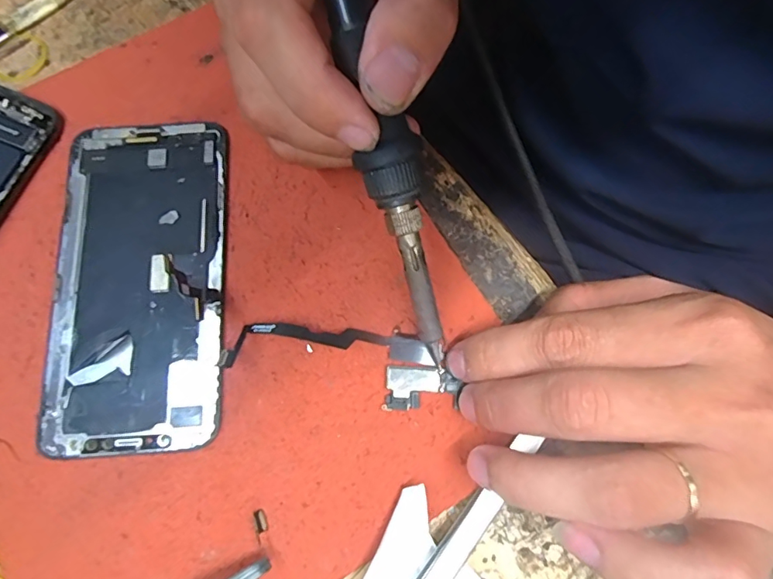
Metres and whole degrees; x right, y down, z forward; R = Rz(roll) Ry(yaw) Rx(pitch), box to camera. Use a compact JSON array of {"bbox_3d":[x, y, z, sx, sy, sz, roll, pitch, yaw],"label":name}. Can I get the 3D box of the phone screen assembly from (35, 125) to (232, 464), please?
[{"bbox_3d":[-0.101,-0.006,0.200,0.065,0.006,0.139,-3,74,-2],"label":"phone screen assembly"}]

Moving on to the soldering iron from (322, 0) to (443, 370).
[{"bbox_3d":[-0.005,-0.063,0.155,0.018,0.015,0.196,-18,107,-8],"label":"soldering iron"}]

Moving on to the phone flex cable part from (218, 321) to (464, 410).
[{"bbox_3d":[-0.016,0.026,0.189,0.089,0.006,0.028,15,72,-2],"label":"phone flex cable part"}]

